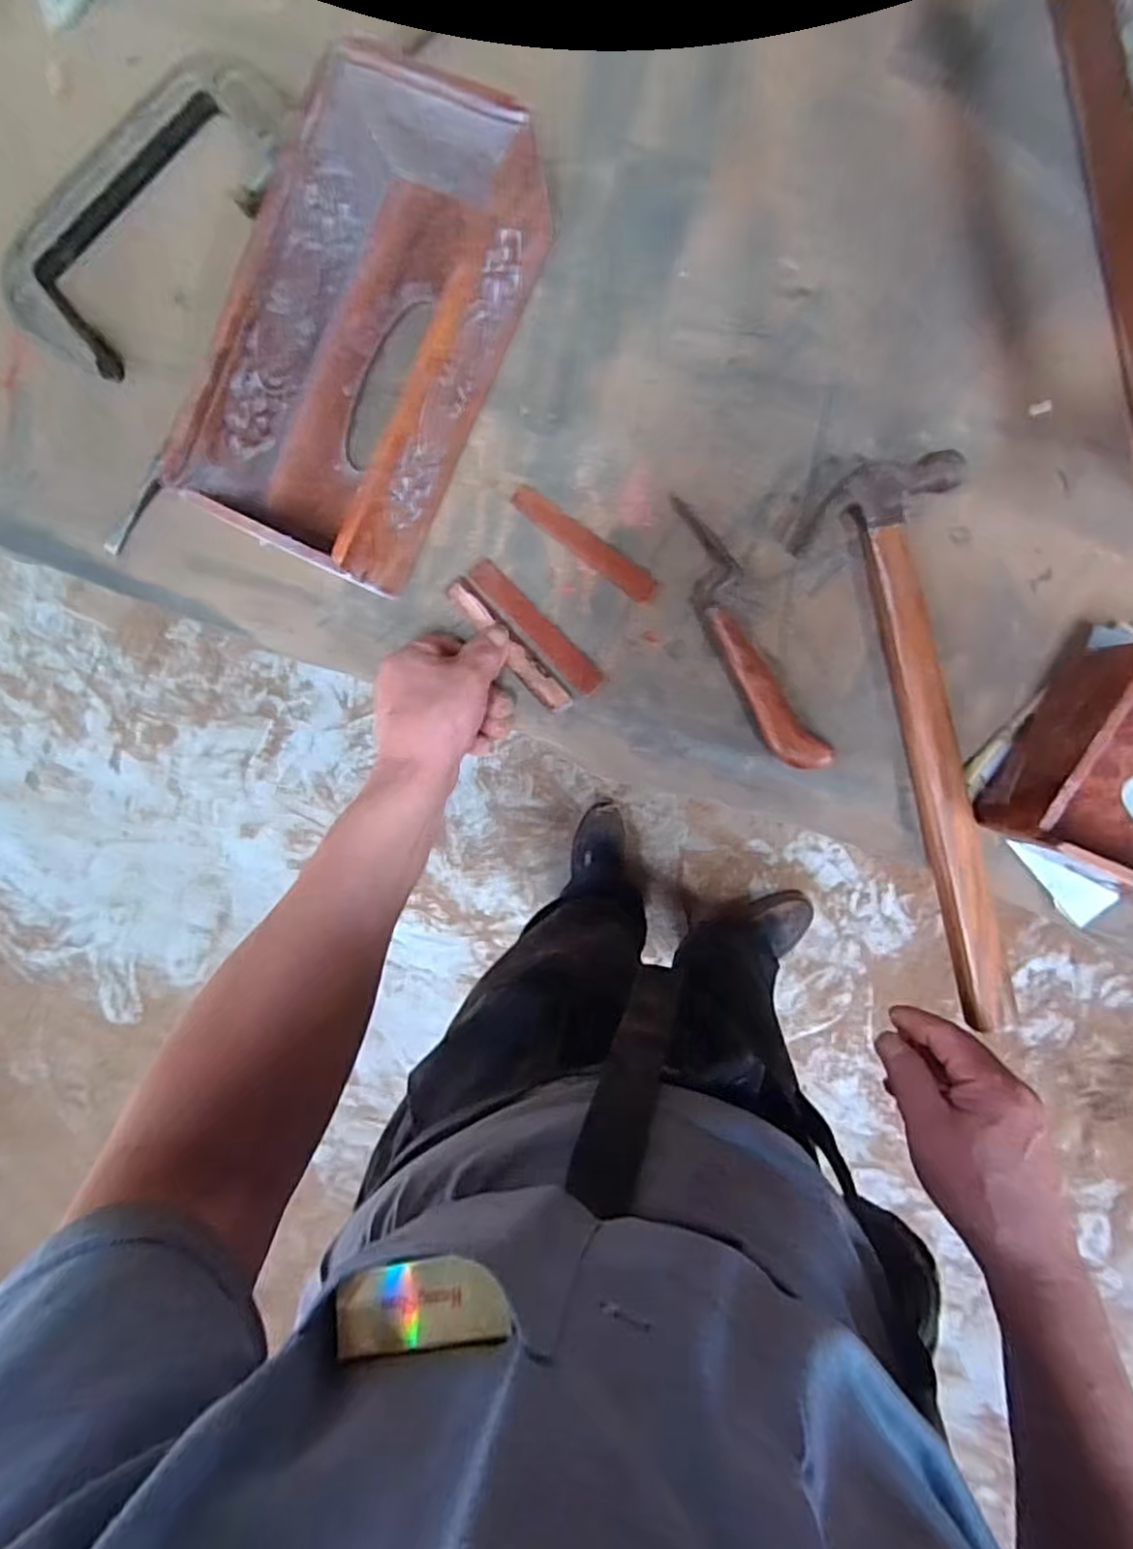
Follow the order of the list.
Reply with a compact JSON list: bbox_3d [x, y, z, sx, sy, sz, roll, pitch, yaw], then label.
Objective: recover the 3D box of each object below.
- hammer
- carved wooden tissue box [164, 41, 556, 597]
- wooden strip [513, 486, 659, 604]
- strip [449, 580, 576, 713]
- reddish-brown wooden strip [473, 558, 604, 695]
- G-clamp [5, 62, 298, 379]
[{"bbox_3d":[0.231,-0.016,0.437,0.089,0.023,0.358,-12,91,6],"label":"hammer"},{"bbox_3d":[-0.124,-0.266,0.430,0.129,0.094,0.259,27,95,5],"label":"carved wooden tissue box"},{"bbox_3d":[0.012,-0.156,0.463,0.115,0.004,0.019,36,95,4],"label":"wooden strip"},{"bbox_3d":[-0.040,-0.089,0.470,0.017,0.008,0.115,-41,88,6],"label":"strip"},{"bbox_3d":[-0.021,-0.101,0.469,0.019,0.004,0.118,-45,87,6],"label":"reddish-brown wooden strip"},{"bbox_3d":[-0.294,-0.394,0.474,0.236,0.031,0.143,-33,88,6],"label":"G-clamp"}]

